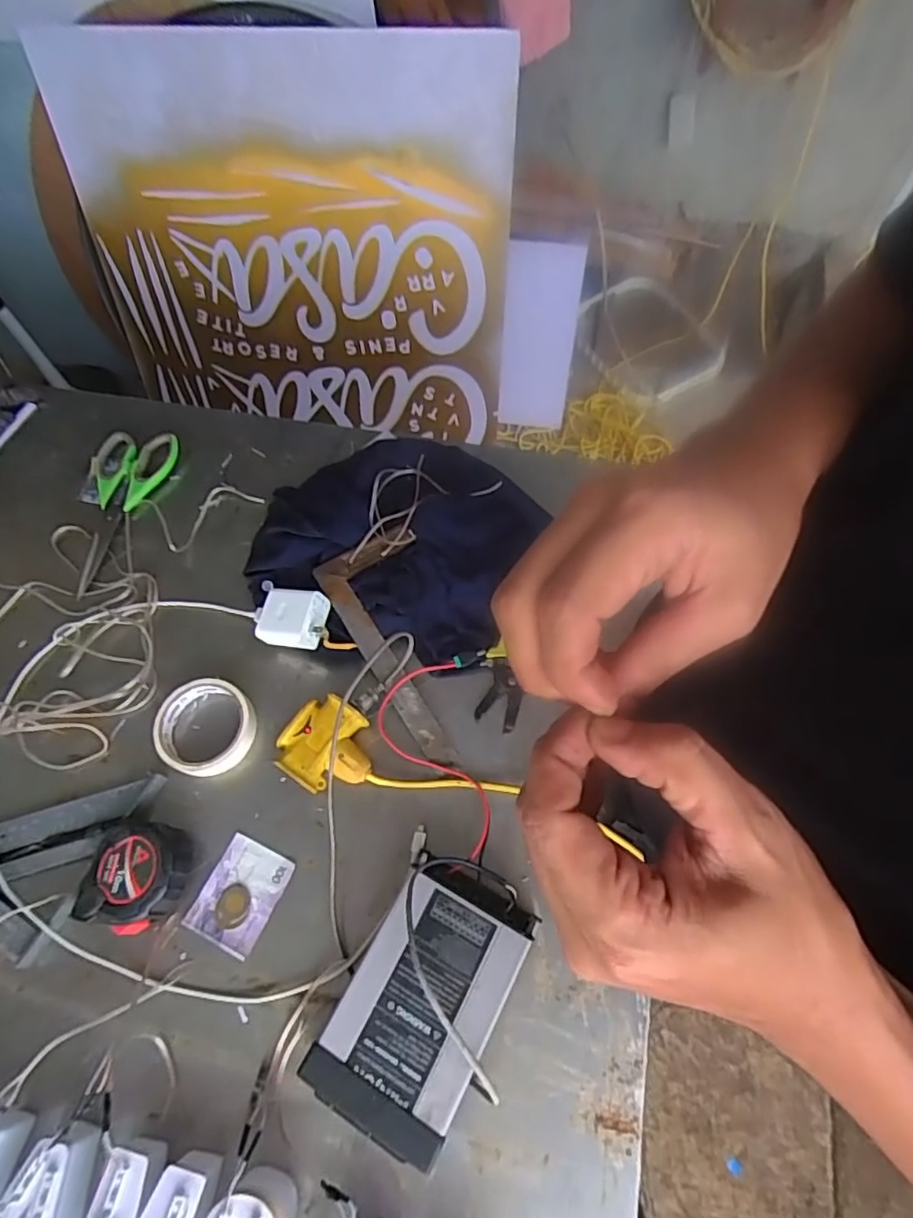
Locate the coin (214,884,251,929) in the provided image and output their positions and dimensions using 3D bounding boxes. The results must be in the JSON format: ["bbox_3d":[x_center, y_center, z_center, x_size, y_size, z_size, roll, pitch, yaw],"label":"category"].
[{"bbox_3d":[-0.195,0.258,0.531,0.029,0.004,0.034,22,67,14],"label":"coin"}]

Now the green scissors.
[{"bbox_3d":[-0.412,-0.122,0.719,0.102,0.019,0.213,11,65,8],"label":"green scissors"}]

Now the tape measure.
[{"bbox_3d":[-0.274,0.230,0.527,0.074,0.036,0.089,15,66,10],"label":"tape measure"}]

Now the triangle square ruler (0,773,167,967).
[{"bbox_3d":[-0.376,0.239,0.541,0.231,0.017,0.125,-18,64,-6],"label":"triangle square ruler"}]

